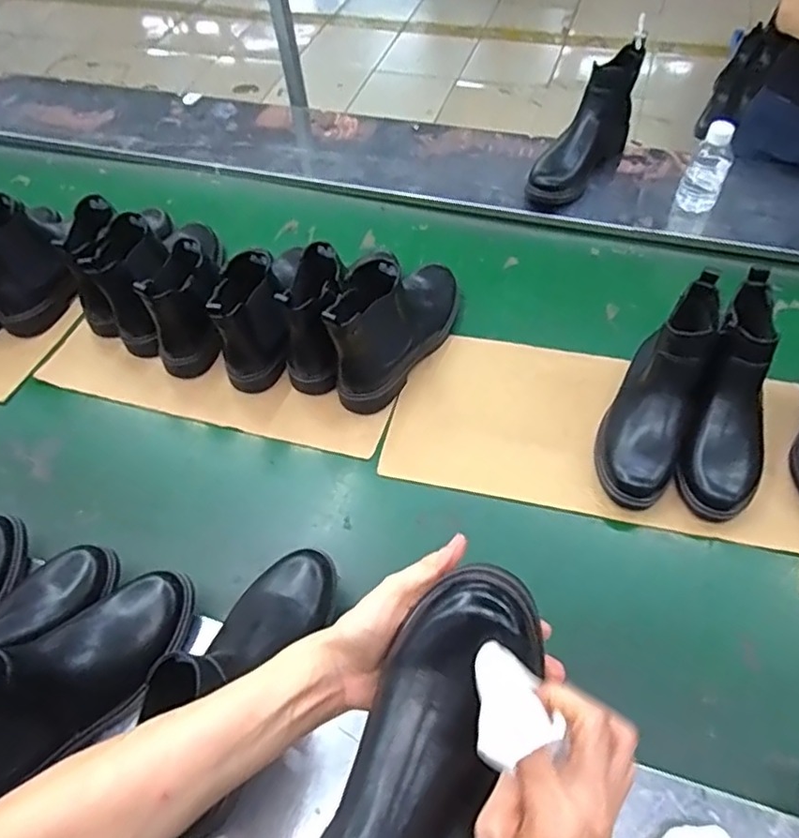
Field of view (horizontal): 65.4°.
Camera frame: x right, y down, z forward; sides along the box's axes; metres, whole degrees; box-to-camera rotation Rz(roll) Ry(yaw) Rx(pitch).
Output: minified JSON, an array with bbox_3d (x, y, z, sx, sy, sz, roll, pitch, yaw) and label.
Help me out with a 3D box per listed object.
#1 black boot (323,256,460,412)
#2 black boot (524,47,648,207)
[{"bbox_3d":[0.002,-0.148,0.847,0.085,0.164,0.269,28,61,22],"label":"black boot"},{"bbox_3d":[0.303,-0.469,1.028,0.092,0.181,0.237,28,61,22],"label":"black boot"}]

